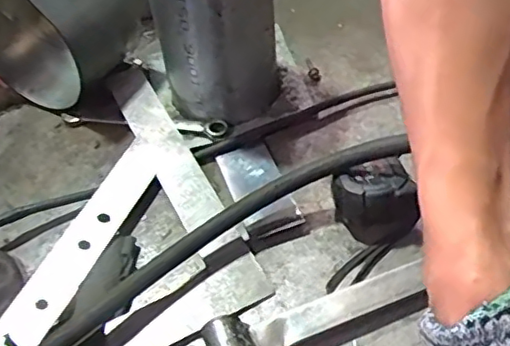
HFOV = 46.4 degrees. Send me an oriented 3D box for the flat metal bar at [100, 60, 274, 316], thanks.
[{"bbox_3d":[-0.079,-0.014,0.569,0.042,0.005,0.313,-25,54,-13],"label":"flat metal bar"}]

